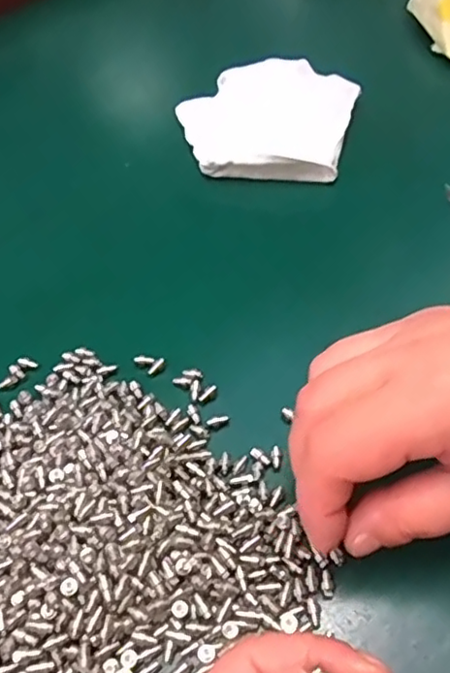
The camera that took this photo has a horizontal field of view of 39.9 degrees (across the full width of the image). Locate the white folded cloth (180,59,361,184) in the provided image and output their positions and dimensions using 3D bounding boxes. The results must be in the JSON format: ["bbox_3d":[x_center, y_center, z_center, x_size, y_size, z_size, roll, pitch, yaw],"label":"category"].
[{"bbox_3d":[0.025,-0.140,0.400,0.109,0.022,0.093,6,55,7],"label":"white folded cloth"}]

